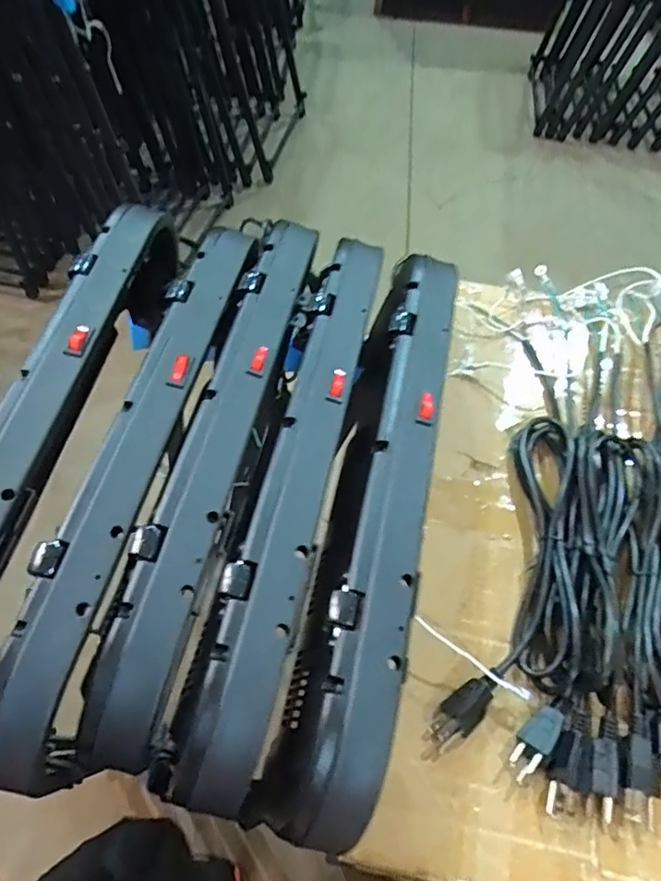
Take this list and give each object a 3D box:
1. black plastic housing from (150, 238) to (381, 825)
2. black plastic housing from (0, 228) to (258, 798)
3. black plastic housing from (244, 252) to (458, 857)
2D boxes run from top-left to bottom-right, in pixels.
[{"bbox_3d":[-0.025,0.025,0.416,0.070,0.057,0.434,13,60,6],"label":"black plastic housing"},{"bbox_3d":[-0.140,0.015,0.422,0.052,0.064,0.428,12,60,6],"label":"black plastic housing"},{"bbox_3d":[0.038,0.039,0.410,0.072,0.060,0.423,12,60,5],"label":"black plastic housing"}]

